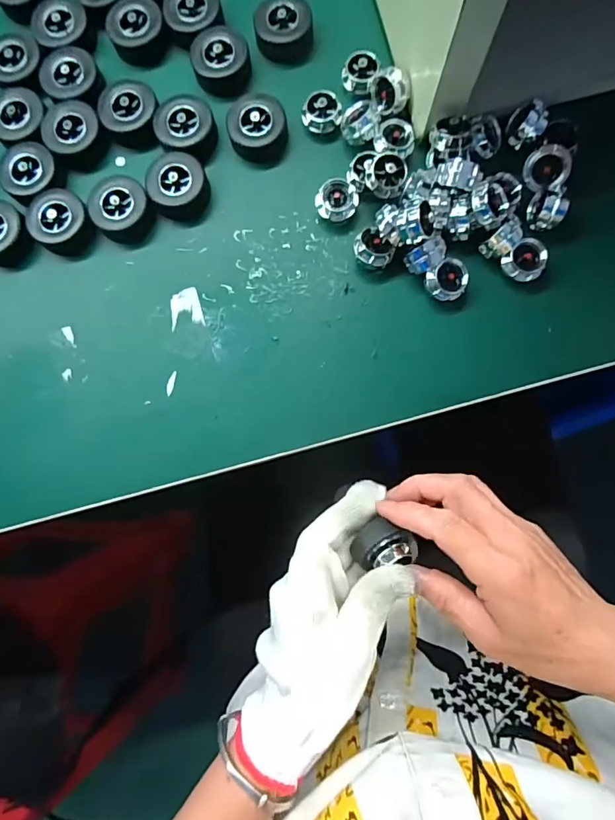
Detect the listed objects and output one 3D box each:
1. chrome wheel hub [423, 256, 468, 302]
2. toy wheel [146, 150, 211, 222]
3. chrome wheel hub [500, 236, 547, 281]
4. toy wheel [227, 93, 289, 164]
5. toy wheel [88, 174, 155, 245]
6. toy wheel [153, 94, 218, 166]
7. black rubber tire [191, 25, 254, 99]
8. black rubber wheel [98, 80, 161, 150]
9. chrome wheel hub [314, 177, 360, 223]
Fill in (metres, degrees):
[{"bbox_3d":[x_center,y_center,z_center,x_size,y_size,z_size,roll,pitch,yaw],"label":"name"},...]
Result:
[{"bbox_3d":[0.084,-0.077,0.274,0.025,0.017,0.021,-33,84,0],"label":"chrome wheel hub"},{"bbox_3d":[-0.084,-0.146,0.296,0.037,0.018,0.038,0,85,3],"label":"toy wheel"},{"bbox_3d":[0.131,-0.089,0.269,0.023,0.011,0.023,0,85,3],"label":"chrome wheel hub"},{"bbox_3d":[-0.032,-0.186,0.299,0.036,0.020,0.035,0,85,3],"label":"toy wheel"},{"bbox_3d":[-0.122,-0.132,0.295,0.035,0.015,0.042,-42,85,-1],"label":"toy wheel"},{"bbox_3d":[-0.080,-0.185,0.302,0.037,0.017,0.040,0,85,3],"label":"toy wheel"},{"bbox_3d":[-0.058,-0.236,0.308,0.037,0.020,0.035,0,85,3],"label":"black rubber tire"},{"bbox_3d":[-0.118,-0.199,0.305,0.037,0.015,0.038,-2,85,3],"label":"black rubber wheel"},{"bbox_3d":[0.018,-0.130,0.287,0.026,0.019,0.022,-2,85,3],"label":"chrome wheel hub"}]

